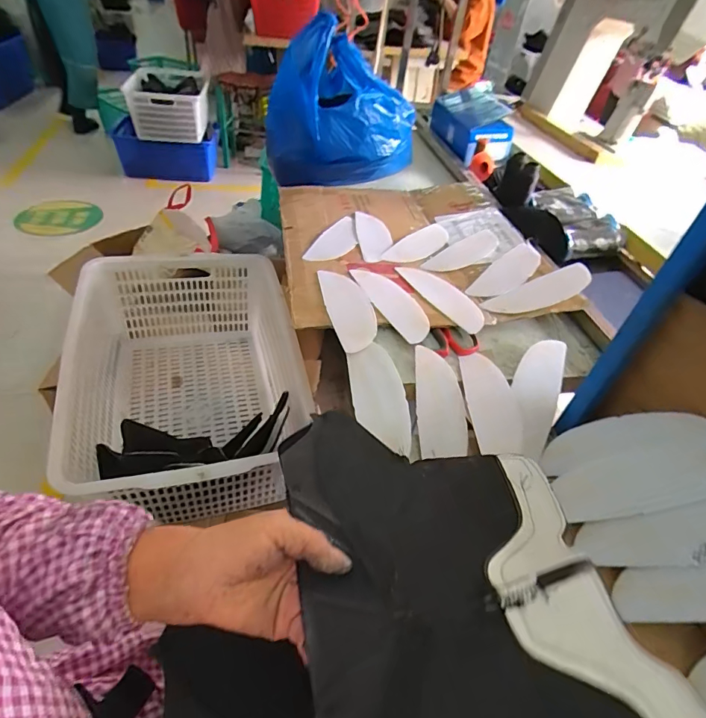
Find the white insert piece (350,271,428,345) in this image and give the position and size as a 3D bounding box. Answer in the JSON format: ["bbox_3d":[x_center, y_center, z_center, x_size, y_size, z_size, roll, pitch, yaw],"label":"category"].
[{"bbox_3d":[0.069,-0.094,0.735,0.079,0.014,0.204,-17,49,-24],"label":"white insert piece"}]

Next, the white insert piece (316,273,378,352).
[{"bbox_3d":[-0.005,-0.084,0.696,0.071,0.009,0.205,-7,46,-15],"label":"white insert piece"}]

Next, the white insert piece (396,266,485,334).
[{"bbox_3d":[0.153,-0.113,0.760,0.066,0.011,0.202,-22,51,-27],"label":"white insert piece"}]

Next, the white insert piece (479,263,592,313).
[{"bbox_3d":[0.331,-0.117,0.768,0.222,0.008,0.075,-23,45,-16],"label":"white insert piece"}]

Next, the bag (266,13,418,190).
[{"bbox_3d":[-0.024,-0.599,1.062,0.366,0.297,0.226,2,44,-6],"label":"bag"}]

